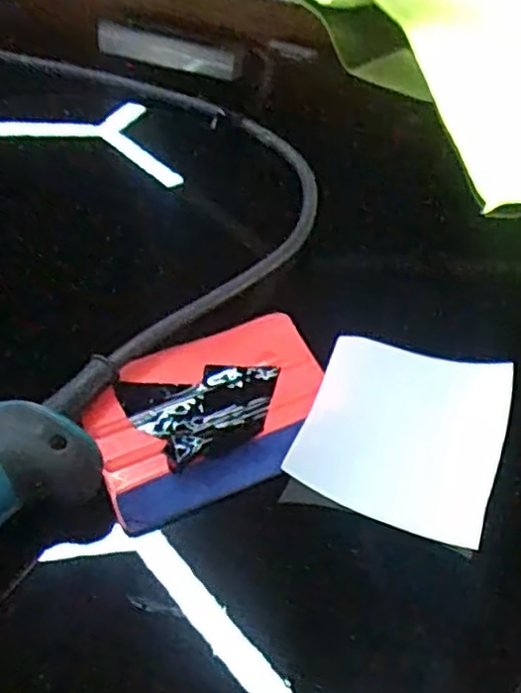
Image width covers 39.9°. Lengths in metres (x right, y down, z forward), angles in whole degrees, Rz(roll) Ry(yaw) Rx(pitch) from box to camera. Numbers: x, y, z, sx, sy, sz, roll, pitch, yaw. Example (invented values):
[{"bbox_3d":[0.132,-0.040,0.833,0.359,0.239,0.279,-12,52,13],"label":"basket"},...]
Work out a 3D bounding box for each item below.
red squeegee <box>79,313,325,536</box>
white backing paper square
[{"bbox_3d":[-0.019,0.028,0.291,0.097,0.013,0.066,-23,61,-18],"label":"red squeegee"},{"bbox_3d":[0.059,0.031,0.286,0.075,0.005,0.083,24,59,5],"label":"white backing paper square"}]

